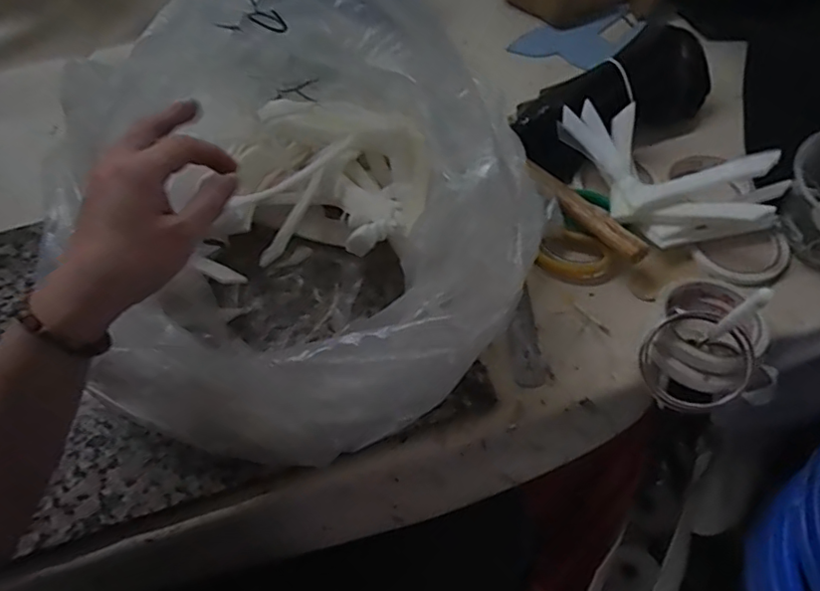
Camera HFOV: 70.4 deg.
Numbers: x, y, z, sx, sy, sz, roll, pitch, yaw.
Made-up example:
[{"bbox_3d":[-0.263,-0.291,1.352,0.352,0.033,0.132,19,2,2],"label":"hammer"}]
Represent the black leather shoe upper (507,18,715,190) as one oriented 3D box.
[{"bbox_3d":[0.228,-0.219,0.651,0.242,0.079,0.092,-28,61,-14],"label":"black leather shoe upper"}]

